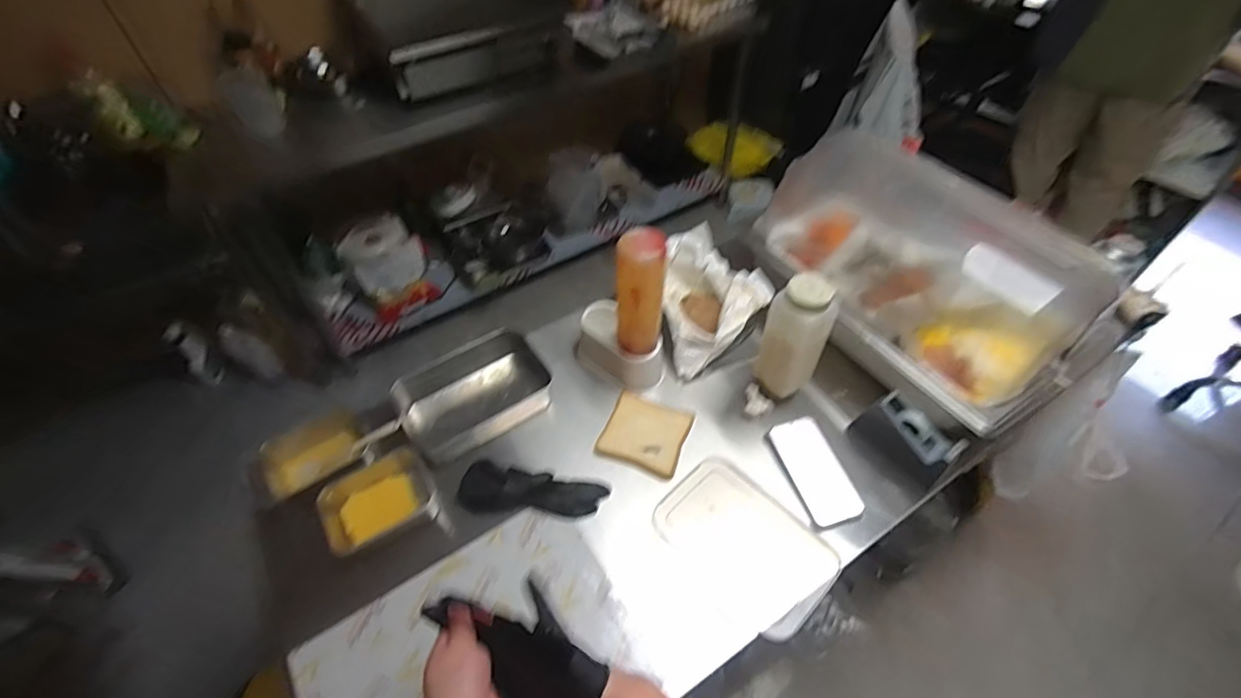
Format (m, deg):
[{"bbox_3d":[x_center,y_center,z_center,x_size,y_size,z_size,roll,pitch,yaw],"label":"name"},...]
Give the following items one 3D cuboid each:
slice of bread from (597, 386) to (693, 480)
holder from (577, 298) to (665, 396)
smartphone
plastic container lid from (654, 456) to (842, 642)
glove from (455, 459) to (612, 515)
[{"bbox_3d":[0.039,0.130,0.853,0.123,0.010,0.116,17,52,15],"label":"slice of bread"},{"bbox_3d":[-0.004,-0.008,0.915,0.156,0.095,0.083,36,60,27],"label":"holder"},{"bbox_3d":[0.292,0.182,0.824,0.085,0.007,0.169,-20,56,-3],"label":"smartphone"},{"bbox_3d":[0.170,0.267,0.759,0.170,0.017,0.231,-37,58,-26],"label":"plastic container lid"},{"bbox_3d":[-0.125,0.204,0.780,0.200,0.050,0.058,5,50,6],"label":"glove"}]

